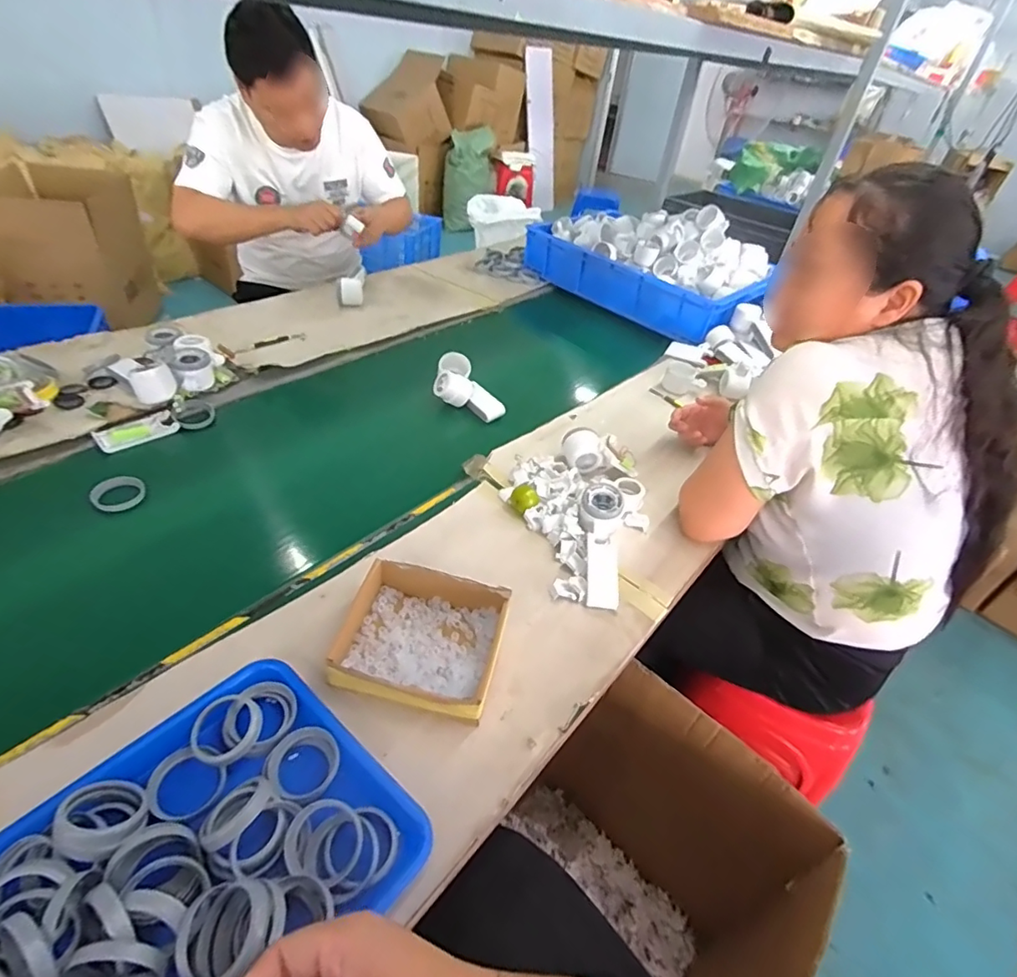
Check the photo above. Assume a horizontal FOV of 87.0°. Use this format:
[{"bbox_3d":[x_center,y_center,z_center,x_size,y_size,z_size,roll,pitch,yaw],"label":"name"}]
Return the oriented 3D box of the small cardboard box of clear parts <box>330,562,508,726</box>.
[{"bbox_3d":[-0.086,0.151,0.561,0.153,0.054,0.148,13,40,7],"label":"small cardboard box of clear parts"}]

